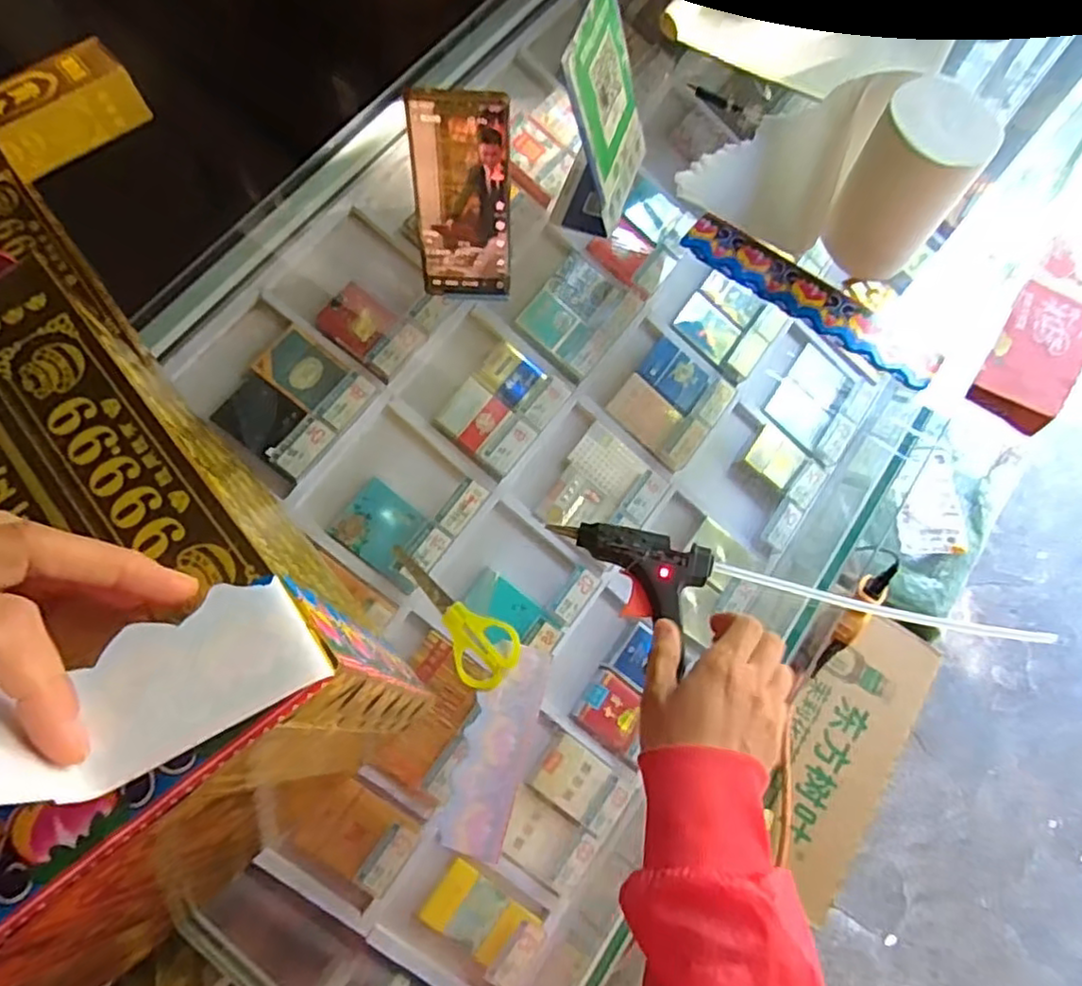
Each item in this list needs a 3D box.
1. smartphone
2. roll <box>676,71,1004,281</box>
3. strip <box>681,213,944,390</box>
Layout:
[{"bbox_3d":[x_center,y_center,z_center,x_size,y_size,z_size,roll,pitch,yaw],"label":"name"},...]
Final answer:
[{"bbox_3d":[-0.061,-0.226,0.530,0.073,0.167,0.007,1,48,-1],"label":"smartphone"},{"bbox_3d":[0.245,-0.283,0.566,0.206,0.148,0.095,37,73,11],"label":"roll"},{"bbox_3d":[0.239,-0.174,0.596,0.243,0.010,0.048,37,73,11],"label":"strip"}]

